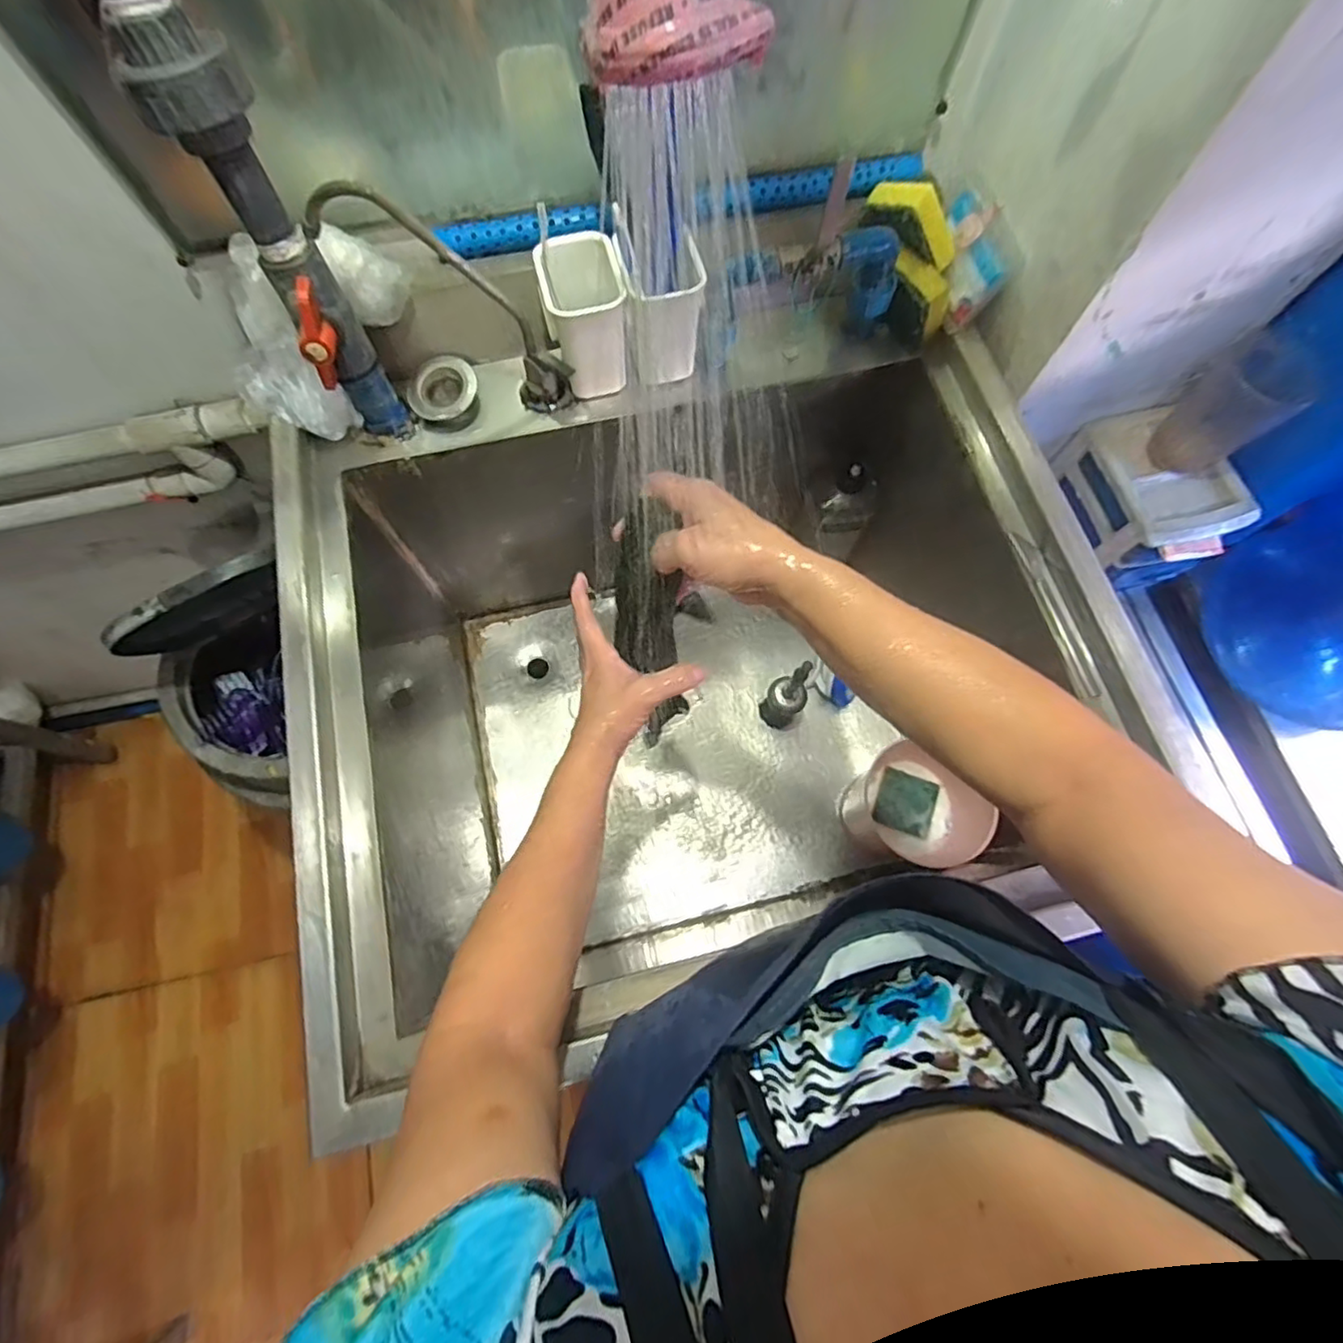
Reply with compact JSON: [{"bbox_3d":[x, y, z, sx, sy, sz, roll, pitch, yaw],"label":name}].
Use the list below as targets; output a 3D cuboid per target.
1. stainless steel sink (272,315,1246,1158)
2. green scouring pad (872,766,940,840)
[{"bbox_3d":[0.019,0.020,0.736,0.715,0.428,0.607,-14,73,-5],"label":"stainless steel sink"},{"bbox_3d":[0.295,0.165,0.792,0.072,0.008,0.071,20,73,6],"label":"green scouring pad"}]

